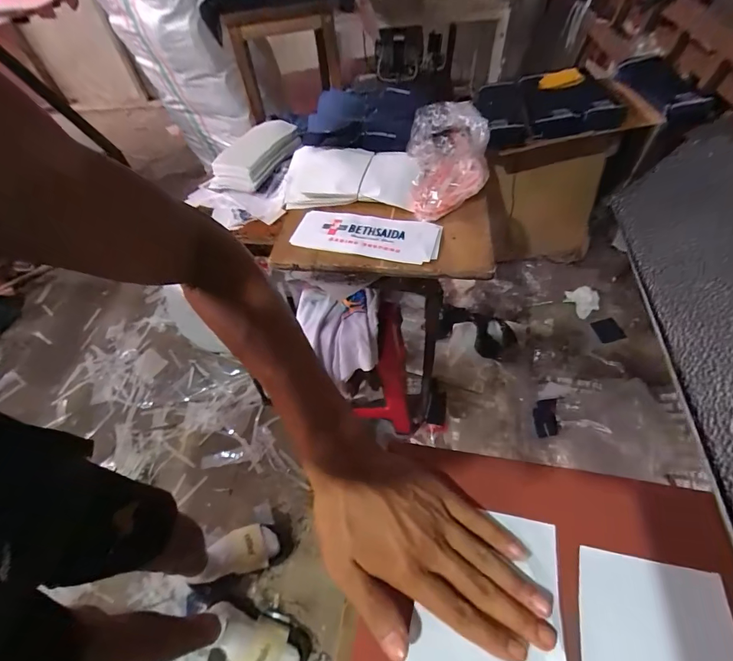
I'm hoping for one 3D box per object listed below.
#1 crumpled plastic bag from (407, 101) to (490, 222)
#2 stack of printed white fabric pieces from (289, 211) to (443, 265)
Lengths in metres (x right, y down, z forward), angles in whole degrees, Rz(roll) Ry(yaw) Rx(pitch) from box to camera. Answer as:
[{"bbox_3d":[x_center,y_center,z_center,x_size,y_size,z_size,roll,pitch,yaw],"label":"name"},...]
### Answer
[{"bbox_3d":[0.158,-0.331,0.732,0.156,0.142,0.187,10,53,12],"label":"crumpled plastic bag"},{"bbox_3d":[-0.001,-0.184,0.712,0.273,0.012,0.116,10,53,12],"label":"stack of printed white fabric pieces"}]

